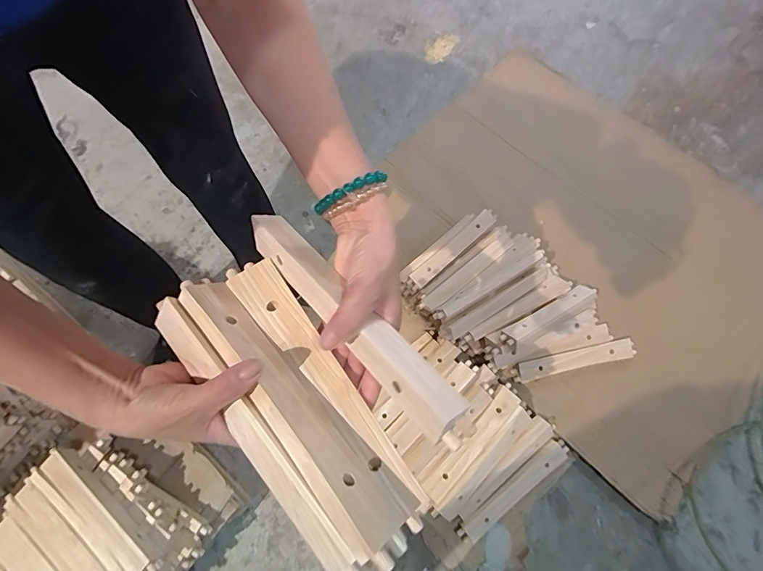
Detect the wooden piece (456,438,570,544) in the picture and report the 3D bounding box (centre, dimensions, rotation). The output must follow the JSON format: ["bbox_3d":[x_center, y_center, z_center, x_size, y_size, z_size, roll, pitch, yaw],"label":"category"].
[{"bbox_3d":[0.260,0.400,0.802,0.264,0.032,0.048,-37,72,-10],"label":"wooden piece"}]

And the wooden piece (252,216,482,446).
[{"bbox_3d":[-0.028,0.023,0.336,0.033,0.037,0.257,-38,62,-15],"label":"wooden piece"}]

